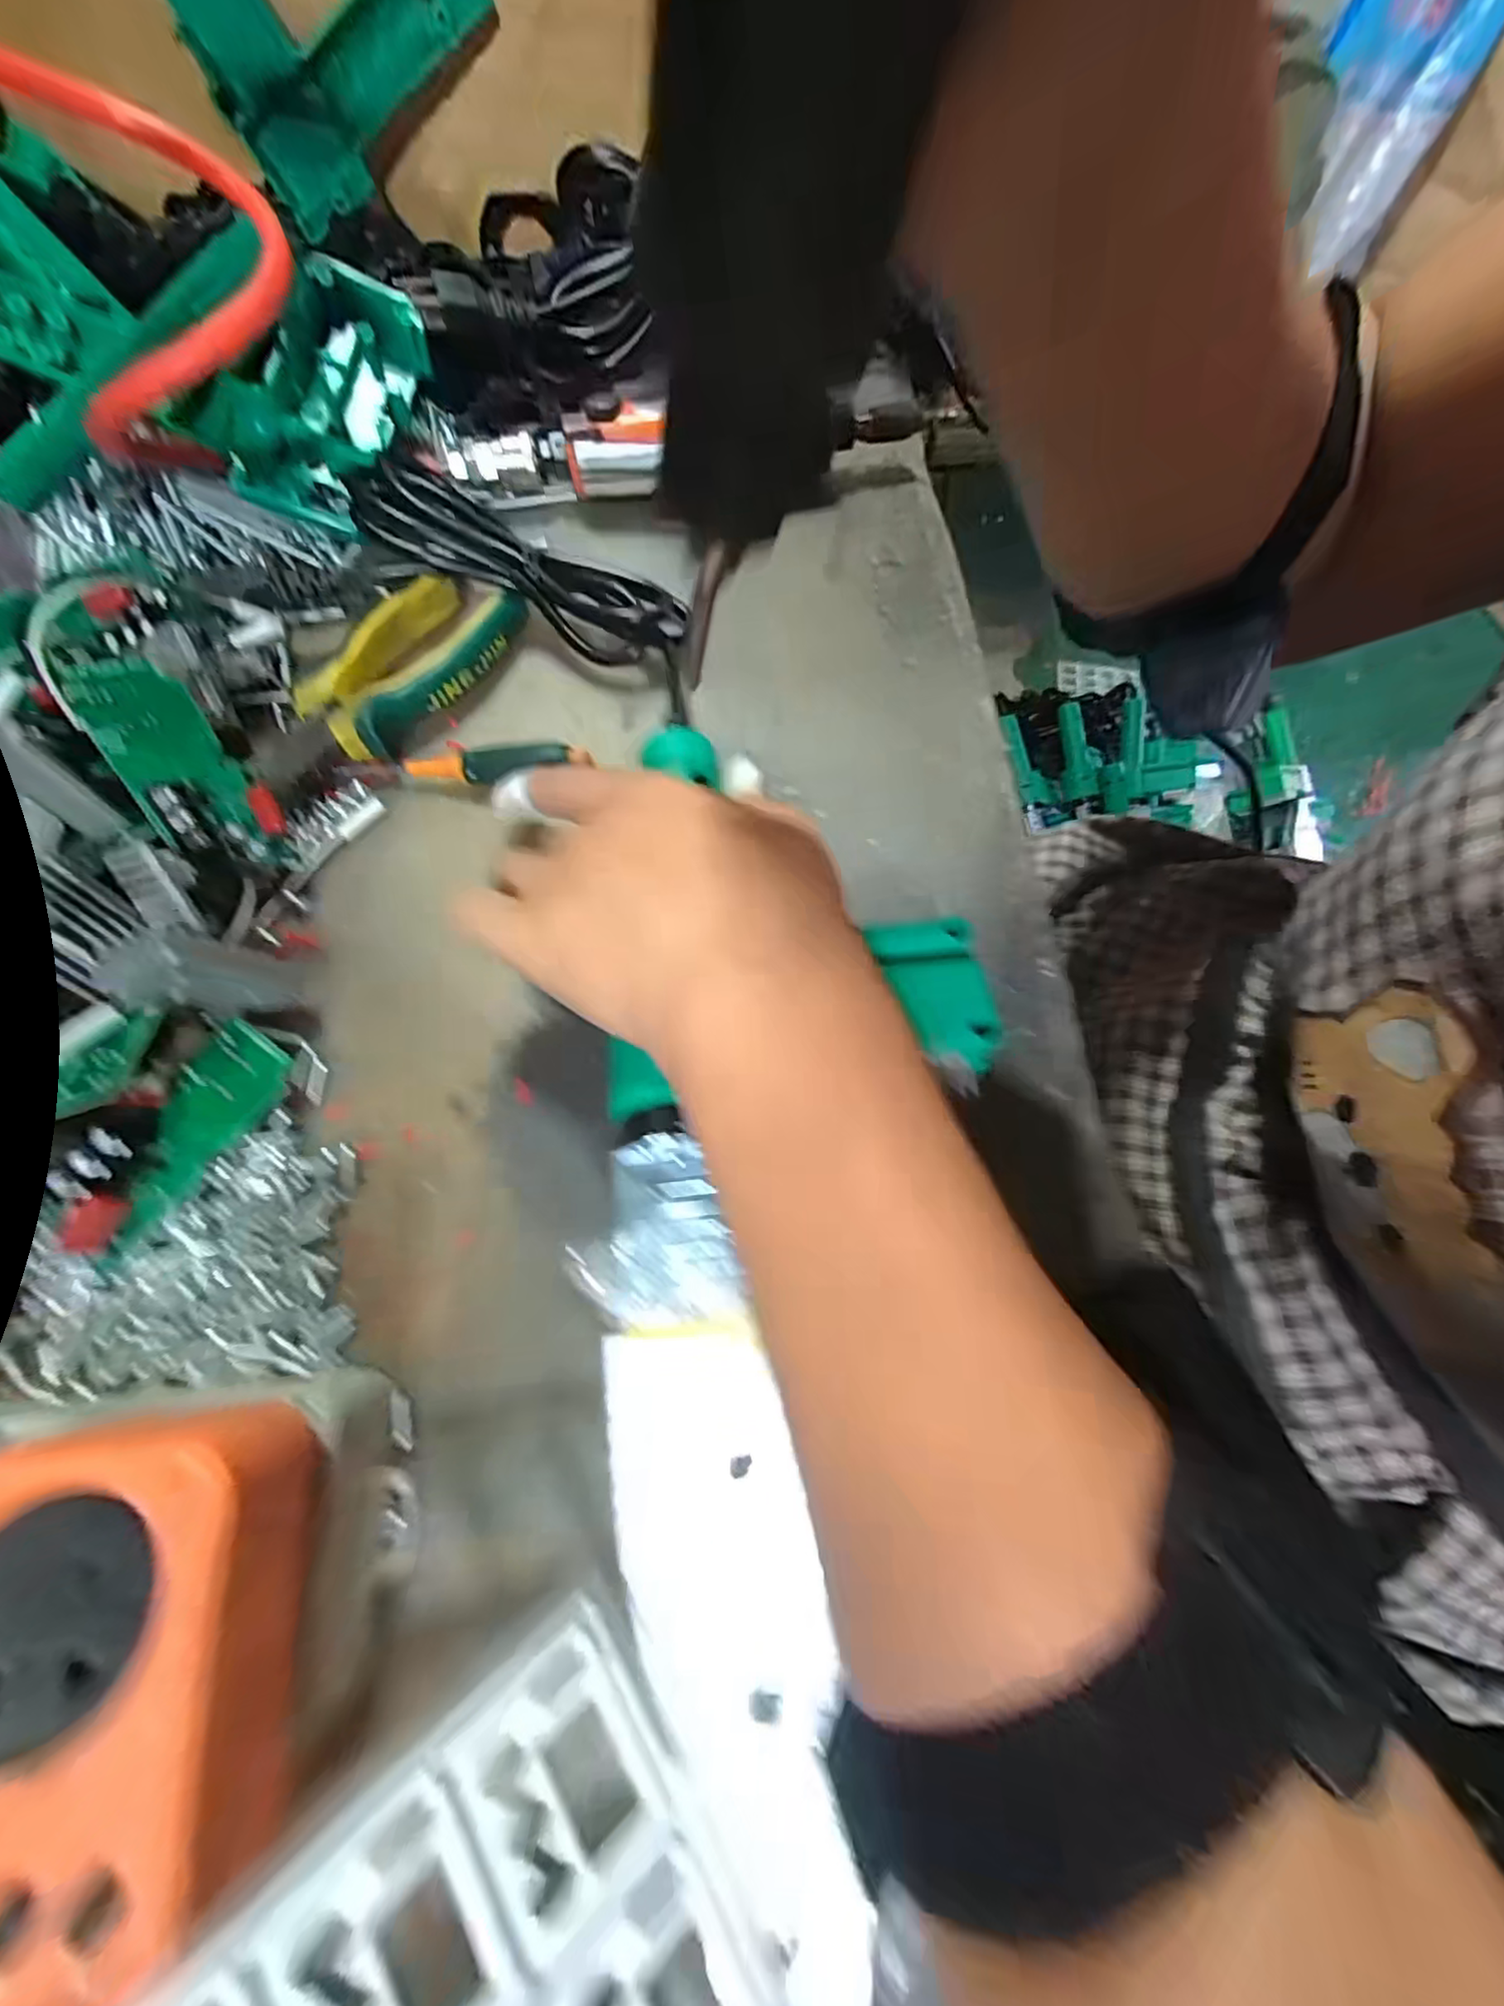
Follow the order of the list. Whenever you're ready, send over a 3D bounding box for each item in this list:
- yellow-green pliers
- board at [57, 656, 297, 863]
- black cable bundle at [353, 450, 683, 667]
[{"bbox_3d":[-0.162,-0.148,0.284,0.057,0.017,0.128,33,72,11],"label":"yellow-green pliers"},{"bbox_3d":[-0.208,-0.087,0.232,0.035,0.012,0.078,-43,110,-50],"label":"board"},{"bbox_3d":[-0.107,-0.205,0.293,0.157,0.037,0.048,21,70,6],"label":"black cable bundle"}]

